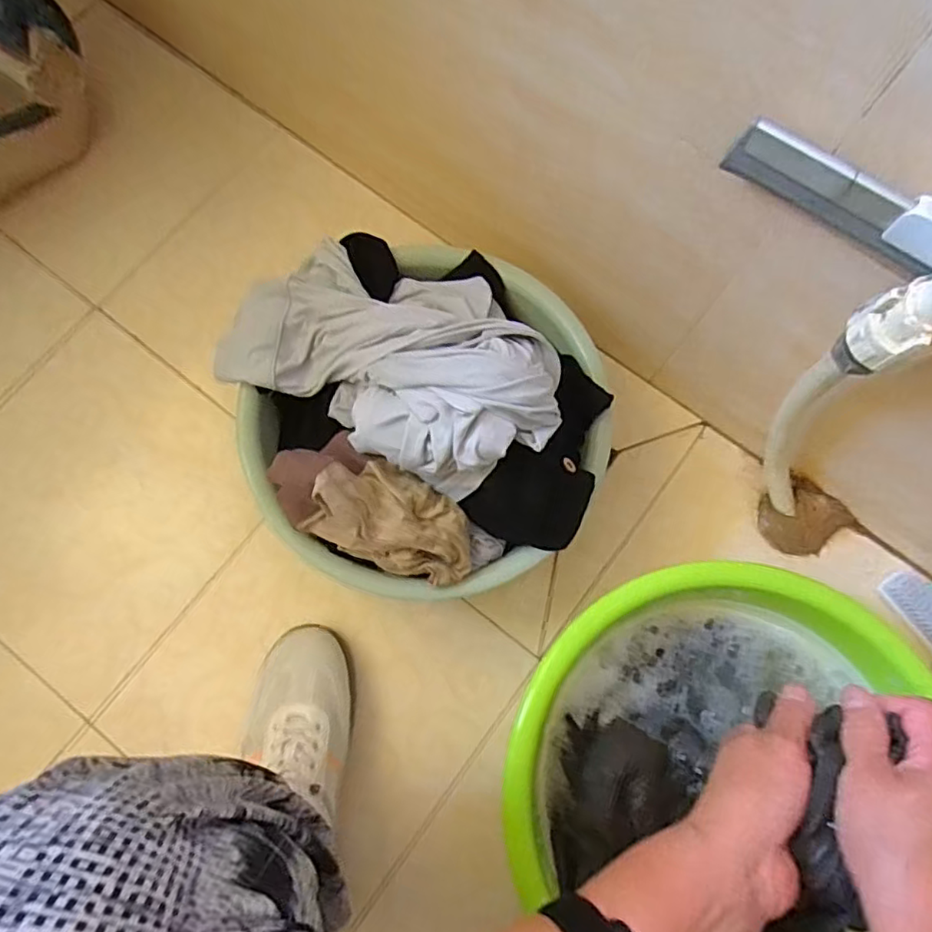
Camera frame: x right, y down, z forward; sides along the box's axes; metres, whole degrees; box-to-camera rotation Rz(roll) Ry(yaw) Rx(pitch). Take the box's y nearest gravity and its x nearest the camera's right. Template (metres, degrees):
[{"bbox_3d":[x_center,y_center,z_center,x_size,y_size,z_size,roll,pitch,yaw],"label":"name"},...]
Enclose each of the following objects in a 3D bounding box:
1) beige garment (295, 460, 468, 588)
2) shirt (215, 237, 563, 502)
[{"bbox_3d":[-0.055,0.039,0.458,0.131,0.061,0.075,24,78,4],"label":"beige garment"},{"bbox_3d":[-0.052,-0.106,0.480,0.284,0.103,0.187,29,79,5],"label":"shirt"}]

